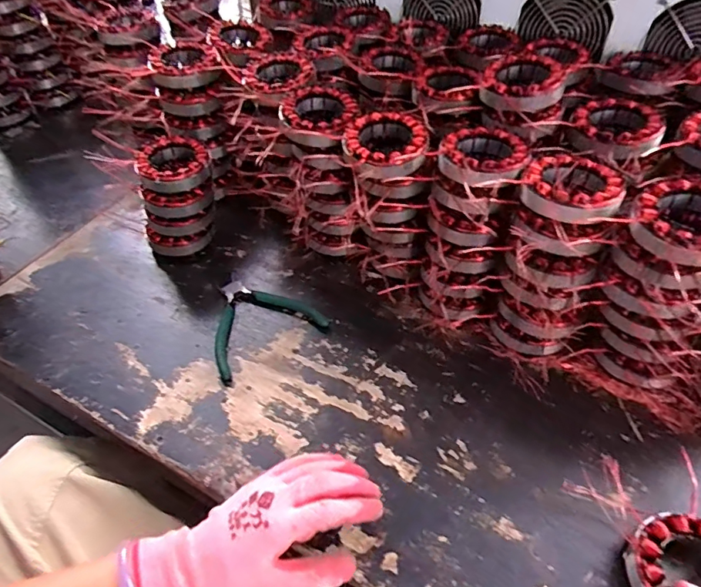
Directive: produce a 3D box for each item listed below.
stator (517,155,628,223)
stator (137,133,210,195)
[{"bbox_3d":[0.203,-0.092,0.456,0.085,0.036,0.082,-1,48,1],"label":"stator"},{"bbox_3d":[-0.217,-0.157,0.608,0.086,0.038,0.086,-23,51,-17],"label":"stator"}]

